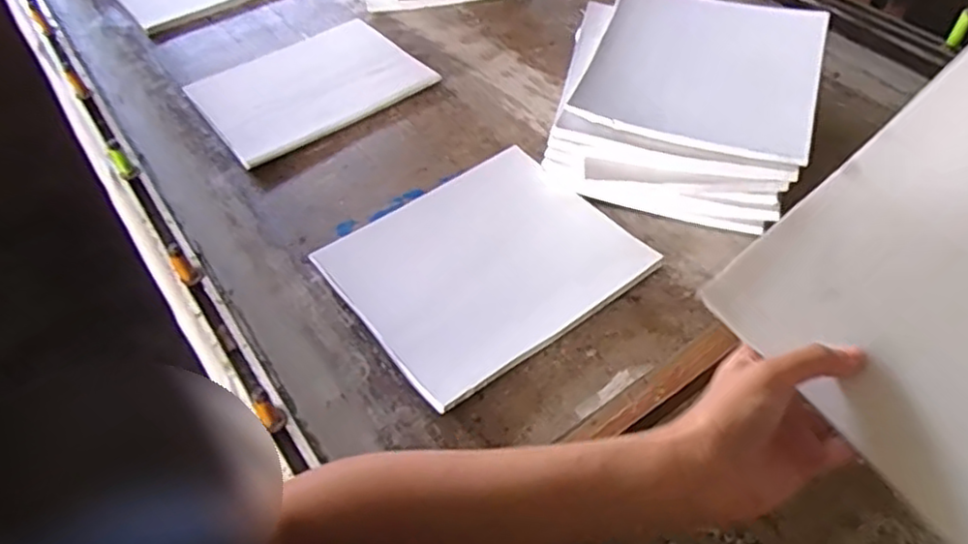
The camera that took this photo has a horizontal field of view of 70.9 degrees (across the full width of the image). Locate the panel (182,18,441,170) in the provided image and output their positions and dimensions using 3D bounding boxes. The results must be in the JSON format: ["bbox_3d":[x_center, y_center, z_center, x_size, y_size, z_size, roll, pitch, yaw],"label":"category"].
[{"bbox_3d":[-0.231,-0.247,0.885,0.263,0.019,0.210,-31,55,-20],"label":"panel"}]

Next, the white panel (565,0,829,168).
[{"bbox_3d":[0.229,-0.217,0.709,0.224,0.016,0.247,16,57,16],"label":"white panel"}]

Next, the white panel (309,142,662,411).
[{"bbox_3d":[-0.003,-0.012,0.674,0.255,0.011,0.226,-34,56,-18],"label":"white panel"}]

